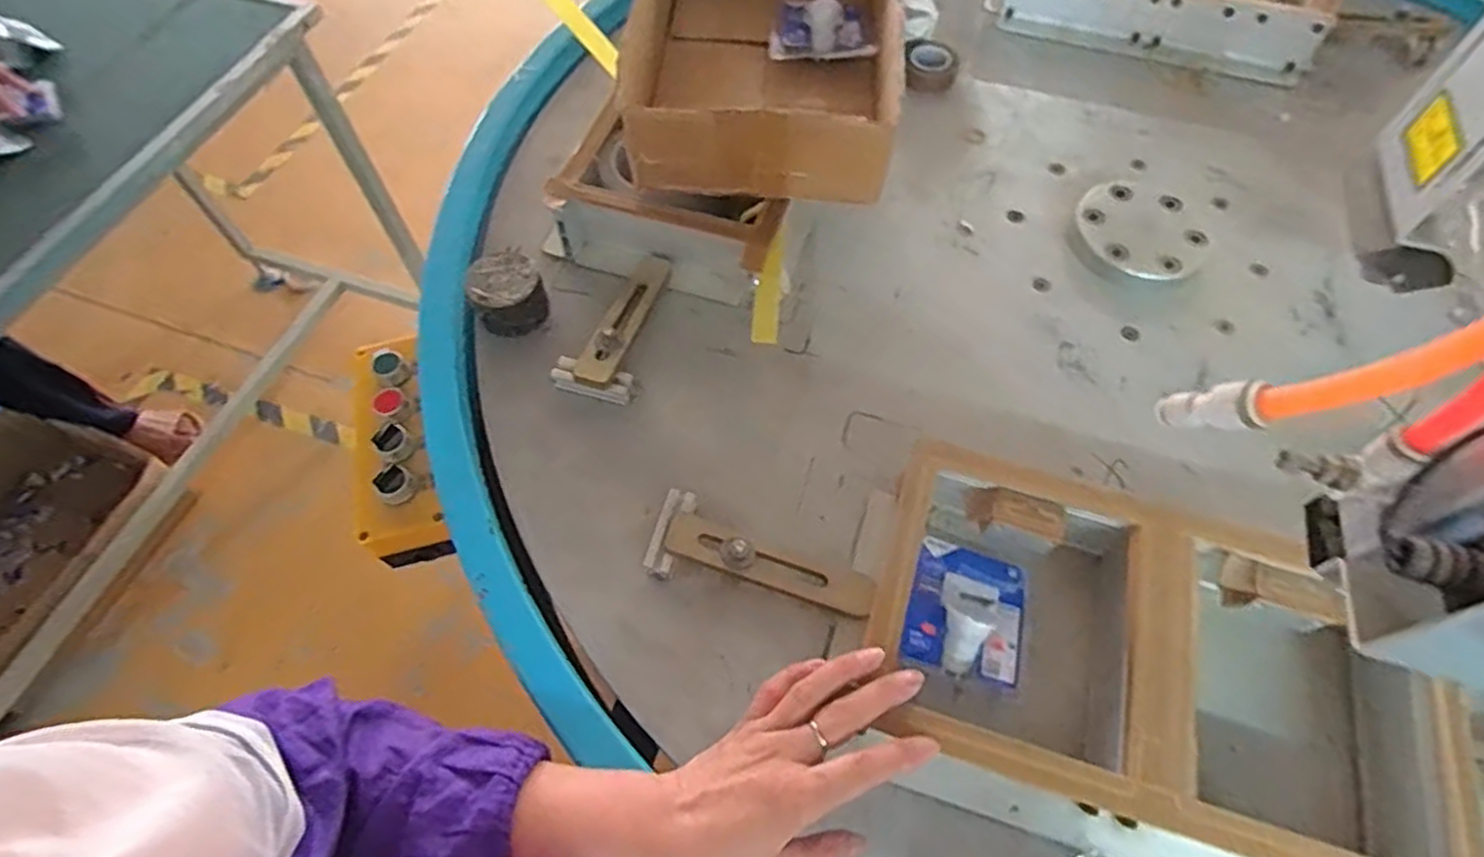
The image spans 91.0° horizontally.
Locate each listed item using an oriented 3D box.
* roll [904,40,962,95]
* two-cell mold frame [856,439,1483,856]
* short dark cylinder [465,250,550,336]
[{"bbox_3d":[0.205,-0.392,0.786,0.059,0.025,0.068,15,61,7],"label":"roll"},{"bbox_3d":[0.250,0.152,0.452,0.340,0.070,0.199,16,61,8],"label":"two-cell mold frame"},{"bbox_3d":[-0.194,-0.111,0.600,0.056,0.040,0.057,1,60,-1],"label":"short dark cylinder"}]

